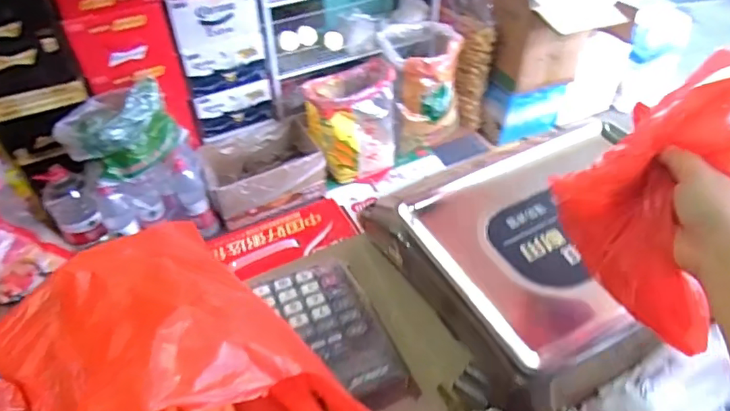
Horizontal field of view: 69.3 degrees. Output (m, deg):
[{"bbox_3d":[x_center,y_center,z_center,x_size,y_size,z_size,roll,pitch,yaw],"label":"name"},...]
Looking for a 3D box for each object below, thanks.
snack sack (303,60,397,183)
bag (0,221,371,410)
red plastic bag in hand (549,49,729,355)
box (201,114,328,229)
[{"bbox_3d":[-0.050,-0.296,1.956,0.317,0.374,0.270,-3,45,-3],"label":"snack sack"},{"bbox_3d":[-0.190,0.133,0.484,0.245,0.144,0.420,-34,53,-29],"label":"bag"},{"bbox_3d":[0.259,-0.018,0.420,0.139,0.164,0.159,-26,50,-23],"label":"red plastic bag in hand"},{"bbox_3d":[-0.353,-0.127,1.904,0.406,0.171,0.317,-18,47,-17],"label":"box"}]

